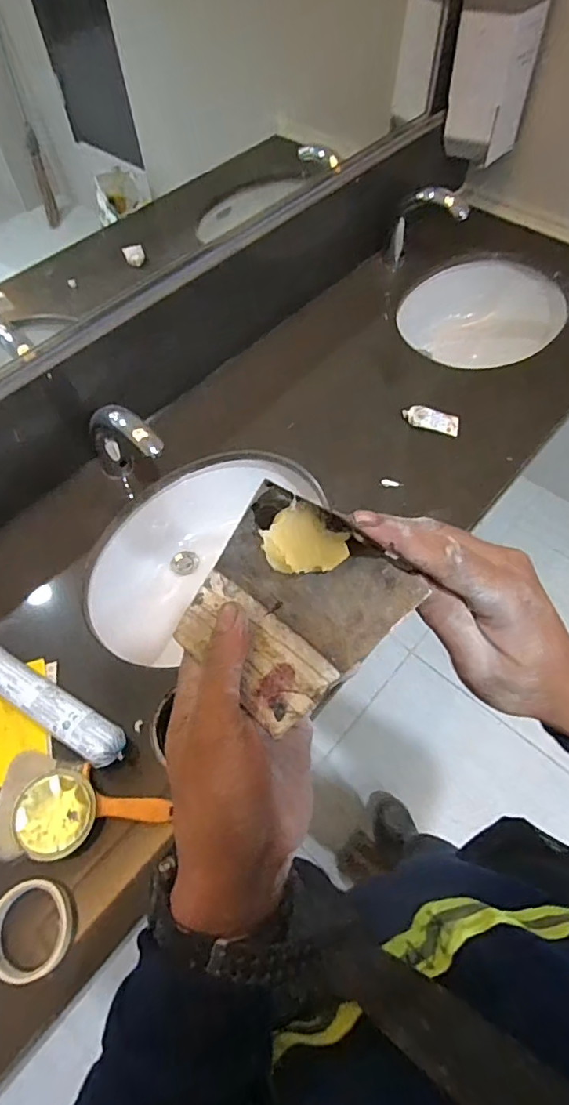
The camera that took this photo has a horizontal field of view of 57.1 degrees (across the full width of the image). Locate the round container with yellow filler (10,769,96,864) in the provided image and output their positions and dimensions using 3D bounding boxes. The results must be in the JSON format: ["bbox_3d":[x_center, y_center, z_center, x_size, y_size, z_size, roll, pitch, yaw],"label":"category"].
[{"bbox_3d":[-0.276,0.316,0.635,0.096,0.037,0.091,-1,61,1],"label":"round container with yellow filler"}]

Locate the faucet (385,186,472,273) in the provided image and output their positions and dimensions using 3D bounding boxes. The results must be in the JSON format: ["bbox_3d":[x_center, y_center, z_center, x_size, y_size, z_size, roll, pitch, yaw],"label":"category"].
[{"bbox_3d":[0.306,-0.690,1.124,0.163,0.163,0.064,24,64,14],"label":"faucet"}]

